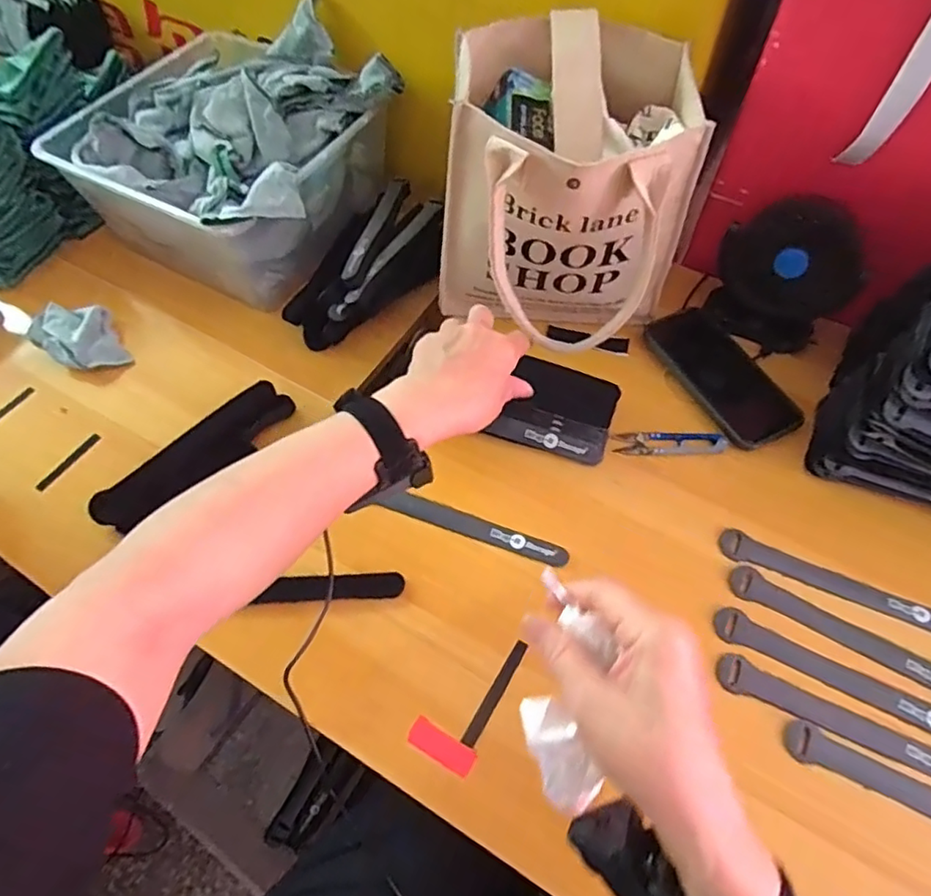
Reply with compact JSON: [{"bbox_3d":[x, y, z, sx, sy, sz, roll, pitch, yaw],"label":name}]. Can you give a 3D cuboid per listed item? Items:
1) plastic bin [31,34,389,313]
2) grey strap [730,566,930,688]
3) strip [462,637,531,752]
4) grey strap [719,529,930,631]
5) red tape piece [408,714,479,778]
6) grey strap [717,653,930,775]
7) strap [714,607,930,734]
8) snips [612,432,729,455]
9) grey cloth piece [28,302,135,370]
[{"bbox_3d":[-0.274,-0.341,0.704,0.318,0.161,0.283,26,64,16],"label":"plastic bin"},{"bbox_3d":[0.303,0.146,0.451,0.194,0.010,0.024,26,64,16],"label":"grey strap"},{"bbox_3d":[0.023,0.184,0.440,0.011,0.004,0.083,26,66,21],"label":"strip"},{"bbox_3d":[0.307,0.113,0.472,0.199,0.007,0.022,22,65,13],"label":"grey strap"},{"bbox_3d":[-0.017,0.216,0.423,0.050,0.004,0.019,27,64,16],"label":"red tape piece"},{"bbox_3d":[0.281,0.204,0.423,0.195,0.011,0.026,24,66,13],"label":"grey strap"},{"bbox_3d":[0.285,0.172,0.437,0.193,0.007,0.024,24,63,15],"label":"strap"},{"bbox_3d":[0.189,-0.006,0.546,0.101,0.012,0.028,-4,59,-1],"label":"snips"},{"bbox_3d":[-0.436,-0.125,0.662,0.078,0.034,0.101,-40,66,-20],"label":"grey cloth piece"}]

